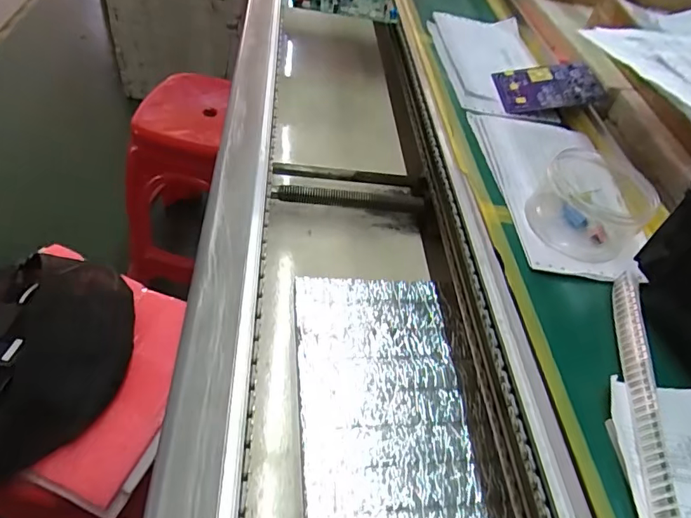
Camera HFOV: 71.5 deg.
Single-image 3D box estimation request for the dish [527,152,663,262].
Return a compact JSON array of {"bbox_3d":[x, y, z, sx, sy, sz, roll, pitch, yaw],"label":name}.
[{"bbox_3d":[0.225,-0.054,0.441,0.093,0.049,0.094,2,48,-2],"label":"dish"}]

